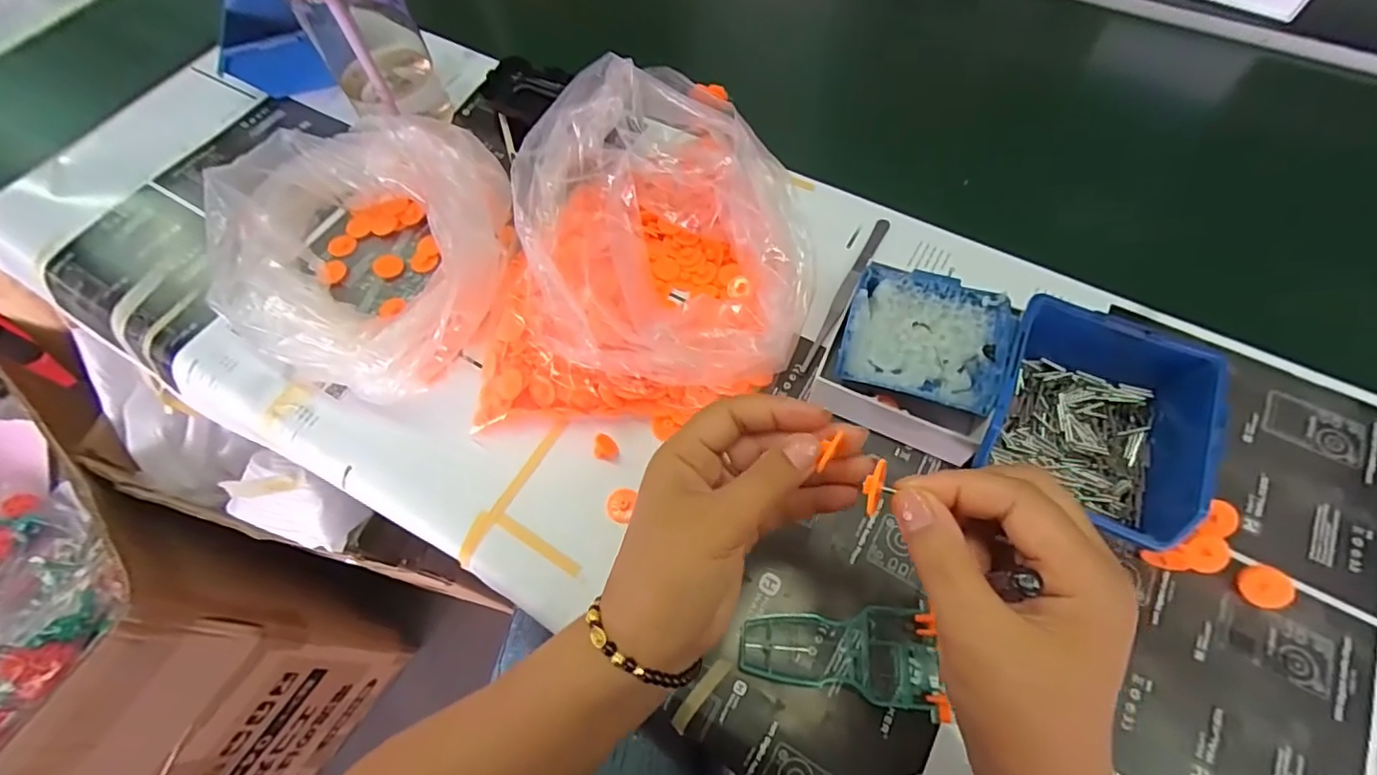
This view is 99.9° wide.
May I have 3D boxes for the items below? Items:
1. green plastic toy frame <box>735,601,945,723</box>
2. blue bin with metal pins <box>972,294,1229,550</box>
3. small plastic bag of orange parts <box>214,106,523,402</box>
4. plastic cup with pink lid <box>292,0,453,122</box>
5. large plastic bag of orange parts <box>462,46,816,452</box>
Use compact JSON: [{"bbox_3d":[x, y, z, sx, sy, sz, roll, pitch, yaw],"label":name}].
[{"bbox_3d":[0.085,0.152,0.331,0.107,0.013,0.050,3,62,4],"label":"green plastic toy frame"},{"bbox_3d":[0.244,0.020,0.357,0.114,0.068,0.133,26,66,15],"label":"blue bin with metal pins"},{"bbox_3d":[-0.238,-0.098,0.429,0.200,0.093,0.193,4,62,5],"label":"small plastic bag of orange parts"},{"bbox_3d":[-0.263,-0.301,0.465,0.093,0.161,0.079,-25,64,-11],"label":"plastic cup with pink lid"},{"bbox_3d":[-0.028,-0.089,0.404,0.220,0.113,0.240,10,63,8],"label":"large plastic bag of orange parts"}]

